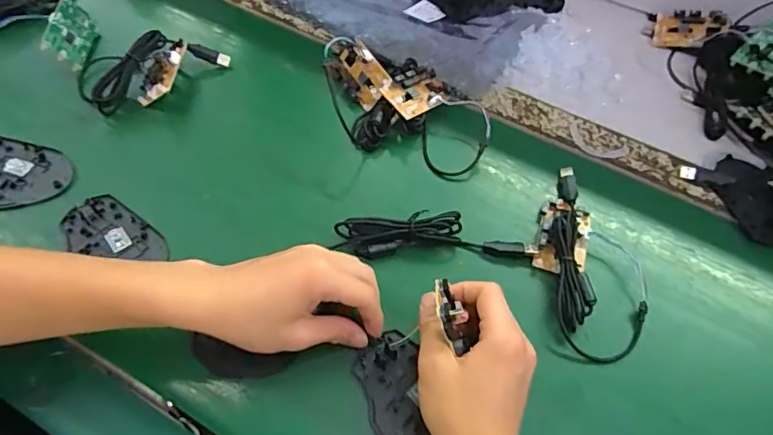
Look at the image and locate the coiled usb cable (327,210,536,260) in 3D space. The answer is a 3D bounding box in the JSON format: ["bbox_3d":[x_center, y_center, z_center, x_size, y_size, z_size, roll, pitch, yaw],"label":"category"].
[{"bbox_3d":[0.043,0.016,0.455,0.169,0.026,0.032,-1,56,-4],"label":"coiled usb cable"}]

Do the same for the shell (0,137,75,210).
[{"bbox_3d":[-0.348,-0.042,0.482,0.107,0.007,0.072,18,57,8],"label":"shell"}]

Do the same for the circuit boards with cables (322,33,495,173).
[{"bbox_3d":[0.014,-0.118,0.535,0.194,0.035,0.134,18,57,8],"label":"circuit boards with cables"}]

